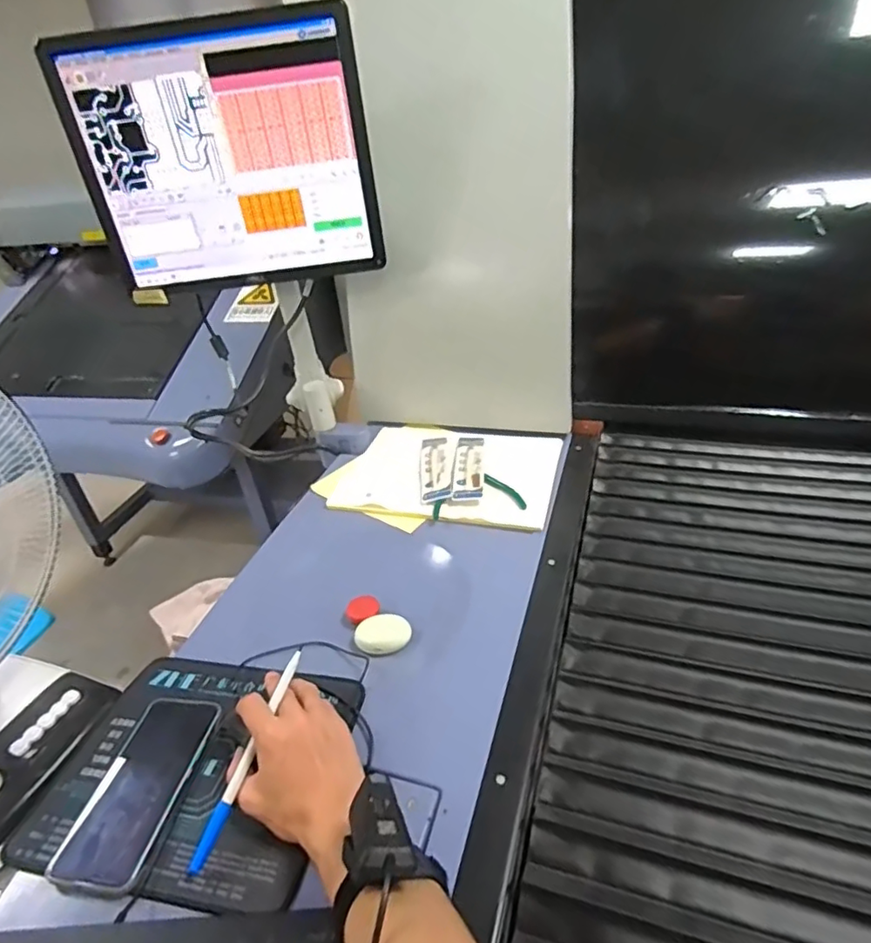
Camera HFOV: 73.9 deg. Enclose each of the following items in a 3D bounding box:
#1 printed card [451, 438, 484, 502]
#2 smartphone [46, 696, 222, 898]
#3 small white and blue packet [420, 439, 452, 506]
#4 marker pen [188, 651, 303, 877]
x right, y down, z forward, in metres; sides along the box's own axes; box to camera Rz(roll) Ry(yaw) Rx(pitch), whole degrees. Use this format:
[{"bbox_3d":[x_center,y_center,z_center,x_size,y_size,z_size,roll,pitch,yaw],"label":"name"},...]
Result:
[{"bbox_3d":[0.051,-0.009,0.873,0.042,0.012,0.176,3,31,4],"label":"printed card"},{"bbox_3d":[-0.252,0.269,0.503,0.078,0.011,0.164,0,33,11],"label":"smartphone"},{"bbox_3d":[0.000,-0.008,0.881,0.043,0.009,0.179,-12,31,7],"label":"small white and blue packet"},{"bbox_3d":[-0.154,0.233,0.483,0.012,0.016,0.177,8,54,23],"label":"marker pen"}]

